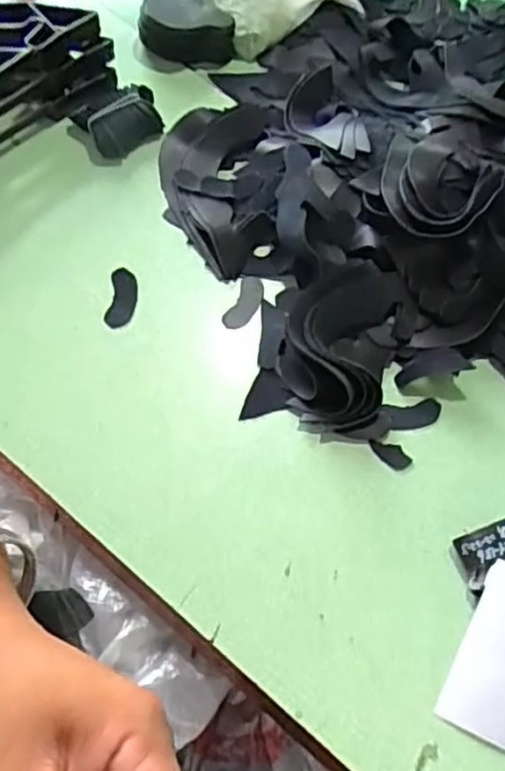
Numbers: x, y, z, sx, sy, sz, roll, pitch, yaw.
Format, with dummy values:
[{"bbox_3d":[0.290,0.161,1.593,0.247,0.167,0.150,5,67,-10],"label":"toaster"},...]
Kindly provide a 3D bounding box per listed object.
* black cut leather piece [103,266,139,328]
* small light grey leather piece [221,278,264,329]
[{"bbox_3d":[-0.150,-0.100,0.783,0.031,0.005,0.072,10,79,-8],"label":"black cut leather piece"},{"bbox_3d":[-0.009,-0.096,0.797,0.029,0.011,0.074,25,71,9],"label":"small light grey leather piece"}]

